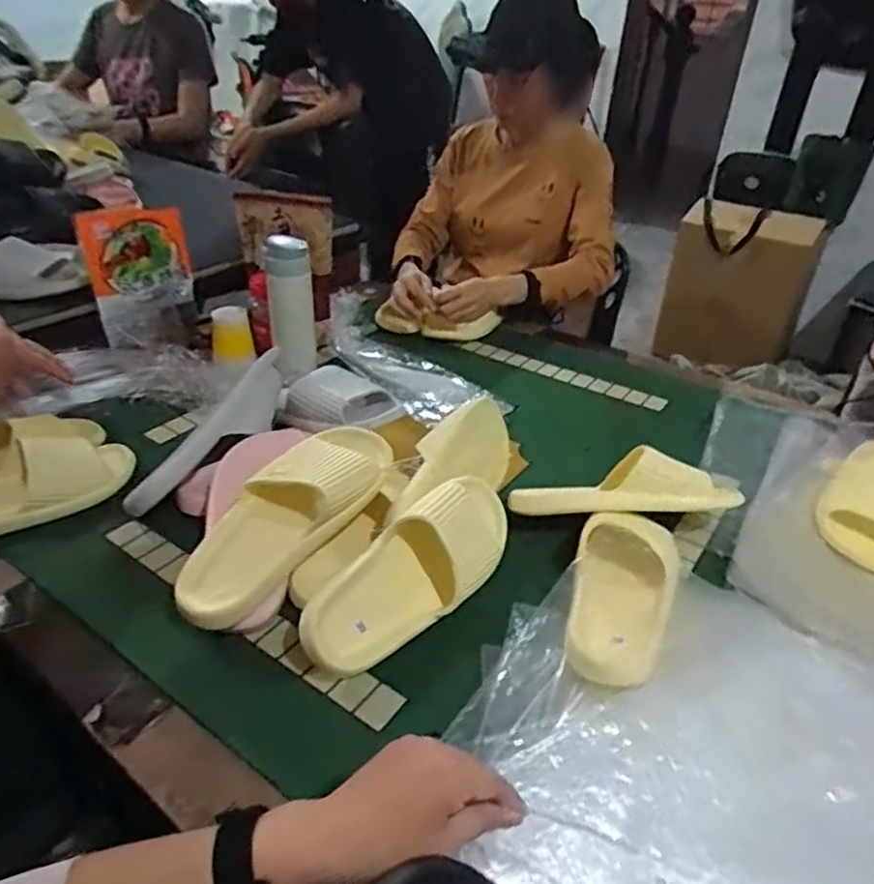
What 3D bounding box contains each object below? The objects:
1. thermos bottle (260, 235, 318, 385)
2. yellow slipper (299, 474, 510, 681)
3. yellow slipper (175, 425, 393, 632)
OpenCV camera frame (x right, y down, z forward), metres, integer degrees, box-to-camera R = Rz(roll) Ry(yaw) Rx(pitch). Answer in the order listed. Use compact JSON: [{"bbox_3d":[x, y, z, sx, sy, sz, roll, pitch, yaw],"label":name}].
[{"bbox_3d":[-0.231,-0.187,1.059,0.079,0.306,0.073,-4,61,-10],"label":"thermos bottle"},{"bbox_3d":[-0.022,0.128,0.672,0.254,0.082,0.106,-35,90,-29],"label":"yellow slipper"},{"bbox_3d":[-0.155,0.072,0.697,0.098,0.057,0.272,25,56,28],"label":"yellow slipper"}]

